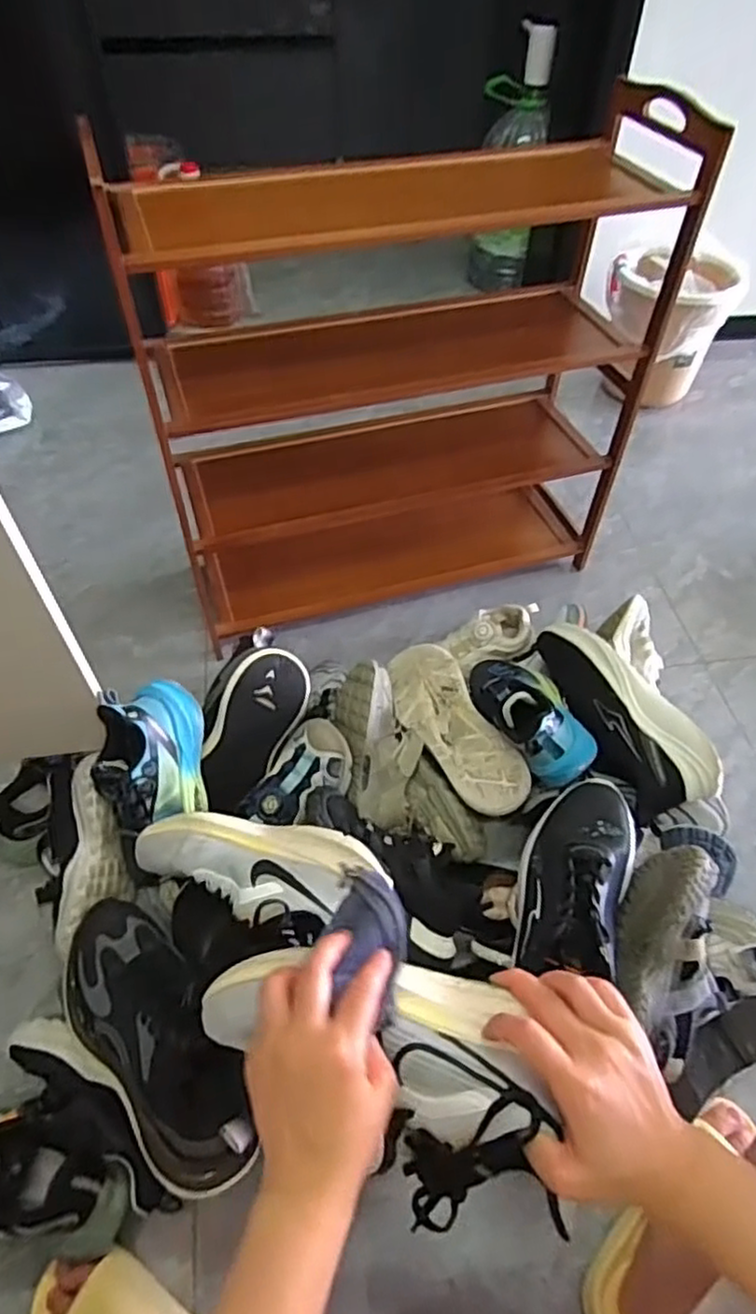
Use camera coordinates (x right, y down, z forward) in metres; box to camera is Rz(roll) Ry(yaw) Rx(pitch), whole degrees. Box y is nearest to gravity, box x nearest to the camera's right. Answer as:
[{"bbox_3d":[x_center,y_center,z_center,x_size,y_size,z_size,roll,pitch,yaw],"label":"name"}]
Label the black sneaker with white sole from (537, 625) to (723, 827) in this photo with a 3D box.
[{"bbox_3d":[0.297,0.066,0.872,0.080,0.102,0.294,-21,57,-16],"label":"black sneaker with white sole"}]

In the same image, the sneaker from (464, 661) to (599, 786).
[{"bbox_3d":[0.200,0.059,0.903,0.107,0.081,0.237,-15,34,-13],"label":"sneaker"}]

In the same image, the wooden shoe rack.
[{"bbox_3d":[0.028,-0.380,0.996,0.668,0.644,0.277,-13,52,-12],"label":"wooden shoe rack"}]

